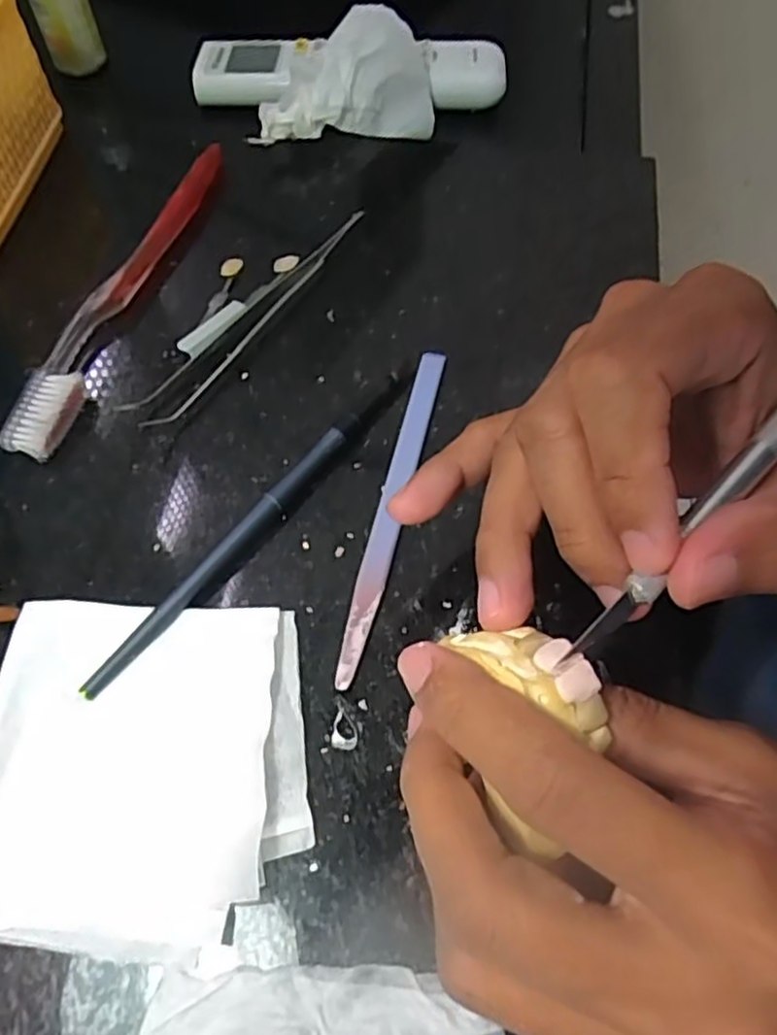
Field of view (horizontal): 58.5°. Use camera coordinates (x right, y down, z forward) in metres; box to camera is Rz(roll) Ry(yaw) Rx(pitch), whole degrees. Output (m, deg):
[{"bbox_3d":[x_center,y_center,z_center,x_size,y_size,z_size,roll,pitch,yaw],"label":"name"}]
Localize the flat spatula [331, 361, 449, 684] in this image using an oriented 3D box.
[{"bbox_3d":[0.002,-0.007,0.244,0.010,0.005,0.136,11,60,7],"label":"flat spatula"}]

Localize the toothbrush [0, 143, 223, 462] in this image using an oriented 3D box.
[{"bbox_3d":[-0.113,-0.100,0.298,0.023,0.014,0.182,12,60,8],"label":"toothbrush"}]

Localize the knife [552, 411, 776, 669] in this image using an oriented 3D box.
[{"bbox_3d":[0.088,-0.016,0.163,0.007,0.004,0.135,41,80,22],"label":"knife"}]

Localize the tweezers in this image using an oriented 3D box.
[{"bbox_3d":[-0.054,-0.085,0.288,0.021,0.010,0.136,35,66,19],"label":"tweezers"}]

